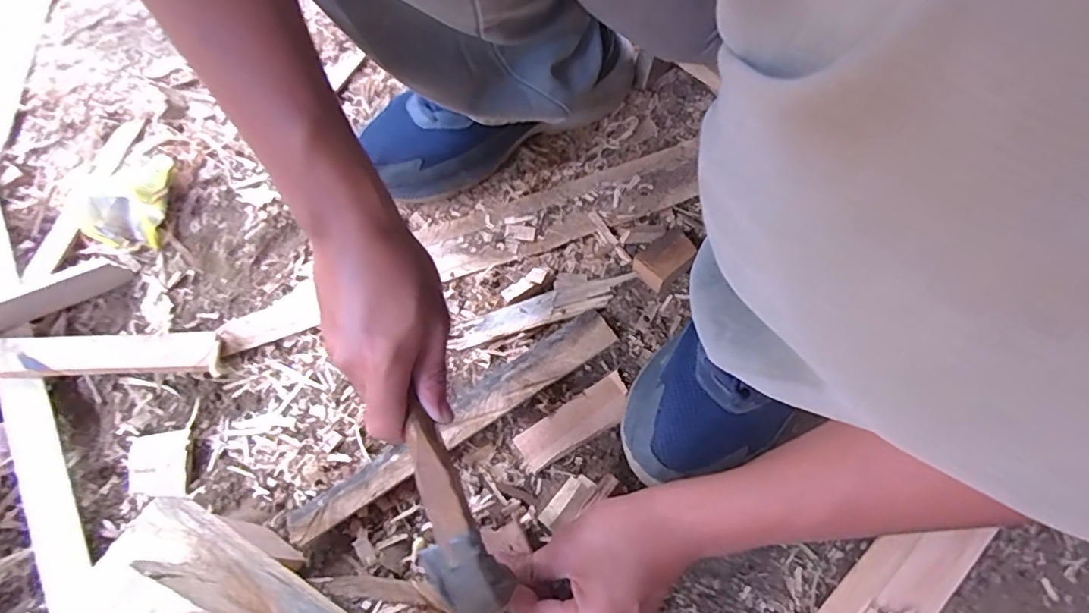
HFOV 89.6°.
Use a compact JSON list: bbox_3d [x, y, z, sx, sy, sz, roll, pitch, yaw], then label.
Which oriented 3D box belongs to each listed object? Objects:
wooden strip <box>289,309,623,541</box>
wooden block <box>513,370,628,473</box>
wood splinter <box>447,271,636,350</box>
[{"bbox_3d":[-0.066,0.089,0.436,0.281,0.016,0.033,-32,74,-11],"label":"wooden strip"},{"bbox_3d":[0.026,0.093,0.443,0.102,0.006,0.035,-32,74,-11],"label":"wooden block"},{"bbox_3d":[-0.003,-0.002,0.483,0.165,0.006,0.040,-21,72,-8],"label":"wood splinter"}]

